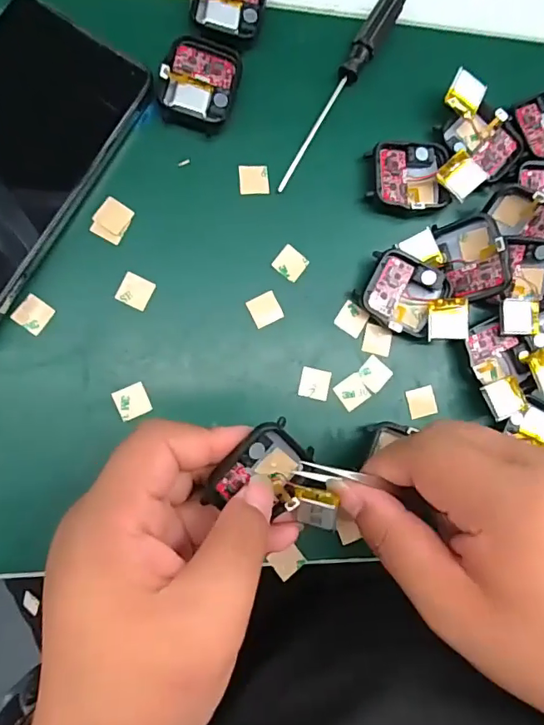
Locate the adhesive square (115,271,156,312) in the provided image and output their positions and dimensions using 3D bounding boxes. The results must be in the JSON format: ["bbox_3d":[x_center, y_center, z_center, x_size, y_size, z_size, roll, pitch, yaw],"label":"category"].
[{"bbox_3d":[-0.068,-0.036,0.250,0.016,0.004,0.016,24,83,-6],"label":"adhesive square"}]

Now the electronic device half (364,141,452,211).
[{"bbox_3d":[0.075,-0.100,0.272,0.044,0.010,0.037,-1,86,-9],"label":"electronic device half"}]

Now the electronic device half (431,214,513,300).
[{"bbox_3d":[0.106,-0.056,0.263,0.009,0.032,0.044,-2,75,-47],"label":"electronic device half"}]

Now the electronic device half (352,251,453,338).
[{"bbox_3d":[0.069,-0.036,0.265,0.044,0.014,0.038,27,83,-6],"label":"electronic device half"}]

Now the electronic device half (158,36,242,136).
[{"bbox_3d":[-0.037,-0.144,0.258,0.036,0.008,0.046,13,84,-8],"label":"electronic device half"}]

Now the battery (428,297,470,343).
[{"bbox_3d":[0.091,-0.022,0.259,0.020,0.004,0.021,-1,90,13],"label":"battery"}]

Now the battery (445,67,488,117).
[{"bbox_3d":[0.106,-0.146,0.272,0.020,0.004,0.021,21,94,-15],"label":"battery"}]

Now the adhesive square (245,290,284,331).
[{"bbox_3d":[-0.003,-0.028,0.259,0.016,0.004,0.016,-25,90,-10],"label":"adhesive square"}]

